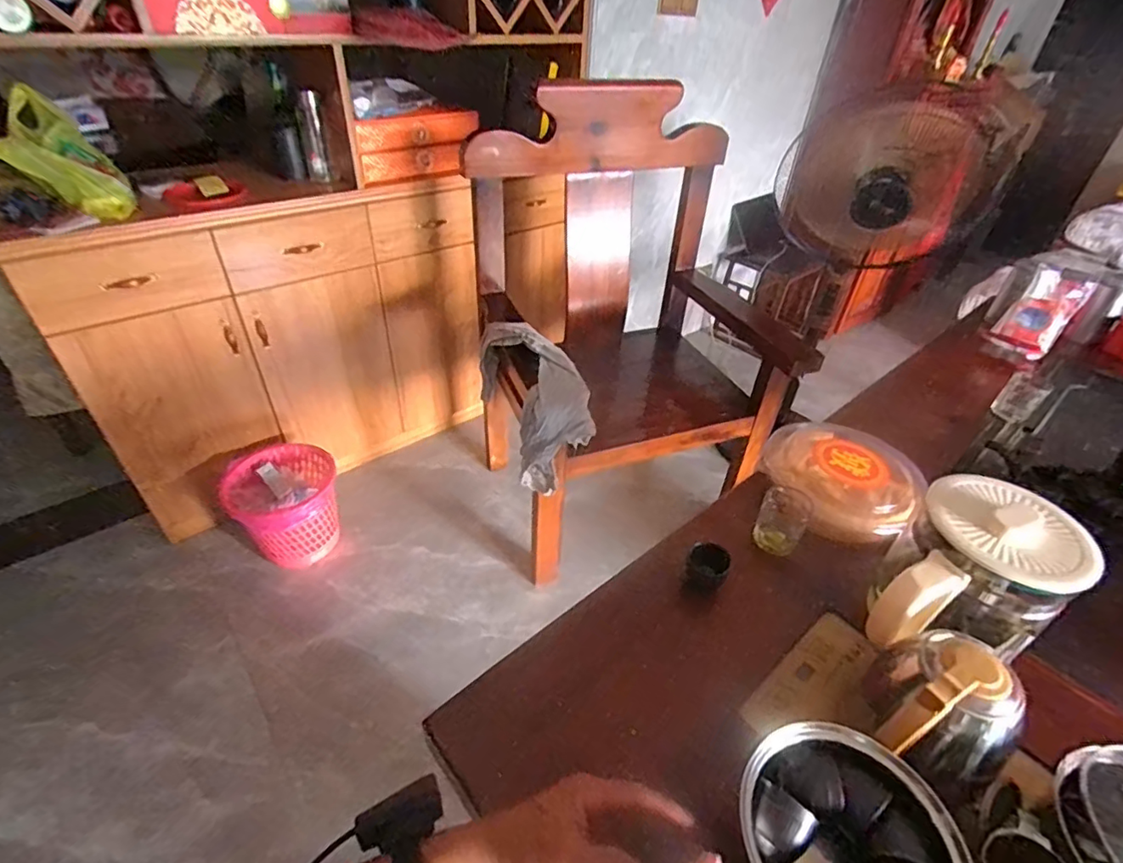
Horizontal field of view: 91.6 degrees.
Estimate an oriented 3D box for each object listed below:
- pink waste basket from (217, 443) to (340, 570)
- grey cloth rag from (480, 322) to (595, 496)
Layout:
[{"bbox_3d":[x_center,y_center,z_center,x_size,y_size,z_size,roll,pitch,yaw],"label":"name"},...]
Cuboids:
[{"bbox_3d":[-0.700,0.192,1.409,0.251,0.204,0.241,-23,45,-28],"label":"pink waste basket"},{"bbox_3d":[-0.061,-0.078,1.217,0.145,0.221,0.387,-11,41,-16],"label":"grey cloth rag"}]

